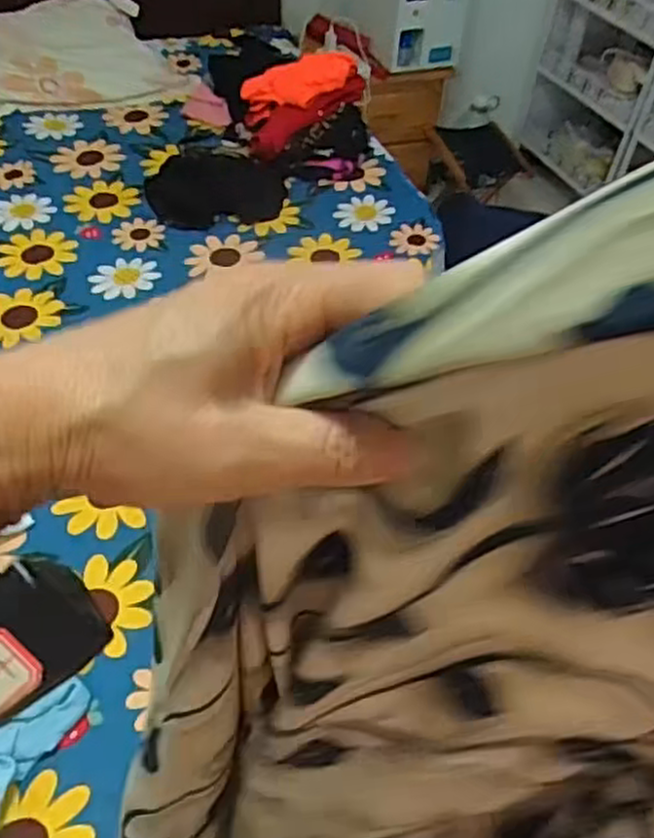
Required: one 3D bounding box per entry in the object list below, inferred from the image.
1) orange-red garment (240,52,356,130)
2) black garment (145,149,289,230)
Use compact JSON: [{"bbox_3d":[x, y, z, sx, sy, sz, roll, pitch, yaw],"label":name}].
[{"bbox_3d":[-0.078,-0.750,1.658,0.273,0.085,0.126,-9,44,23],"label":"orange-red garment"},{"bbox_3d":[-0.240,-0.514,1.617,0.295,0.026,0.265,-2,49,-7],"label":"black garment"}]

